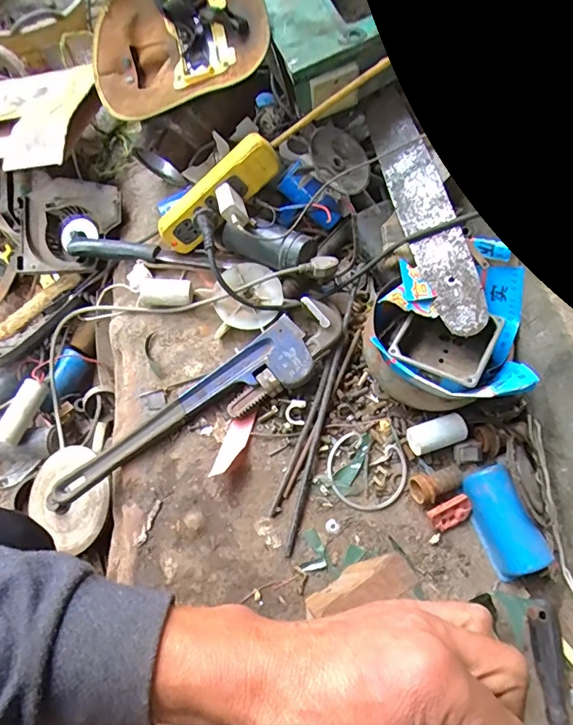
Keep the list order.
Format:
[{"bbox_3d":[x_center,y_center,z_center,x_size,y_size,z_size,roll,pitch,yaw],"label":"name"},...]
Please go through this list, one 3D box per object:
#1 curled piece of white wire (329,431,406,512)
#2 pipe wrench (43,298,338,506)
[{"bbox_3d":[0.096,0.134,0.559,0.090,0.009,0.083,1,65,-2],"label":"curled piece of white wire"},{"bbox_3d":[-0.108,0.056,0.590,0.419,0.033,0.080,-32,69,-1],"label":"pipe wrench"}]

